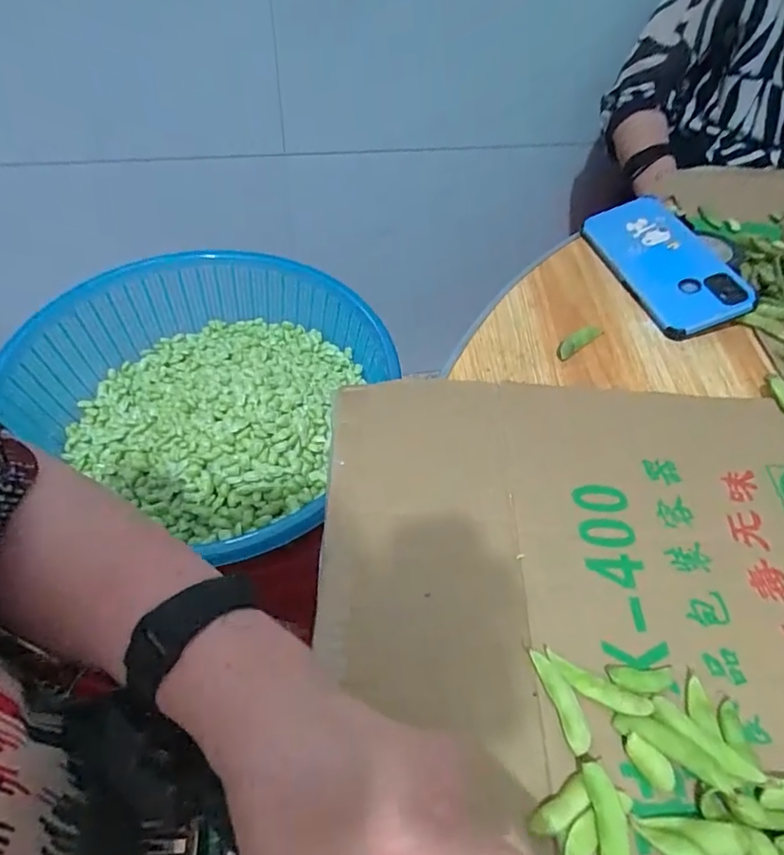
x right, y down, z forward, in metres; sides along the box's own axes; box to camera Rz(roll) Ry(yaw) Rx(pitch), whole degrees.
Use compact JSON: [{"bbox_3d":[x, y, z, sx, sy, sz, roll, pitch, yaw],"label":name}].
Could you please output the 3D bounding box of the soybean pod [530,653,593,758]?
[{"bbox_3d":[0.085,0.137,0.272,0.012,0.007,0.048,-11,54,-12],"label":"soybean pod"}]

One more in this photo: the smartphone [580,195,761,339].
[{"bbox_3d":[0.242,-0.149,0.483,0.085,0.009,0.160,-23,59,-2],"label":"smartphone"}]

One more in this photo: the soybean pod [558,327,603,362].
[{"bbox_3d":[0.150,-0.070,0.437,0.053,0.006,0.014,-32,61,-25],"label":"soybean pod"}]

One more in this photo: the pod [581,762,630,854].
[{"bbox_3d":[0.094,0.177,0.236,0.014,0.012,0.050,0,53,-4],"label":"pod"}]

